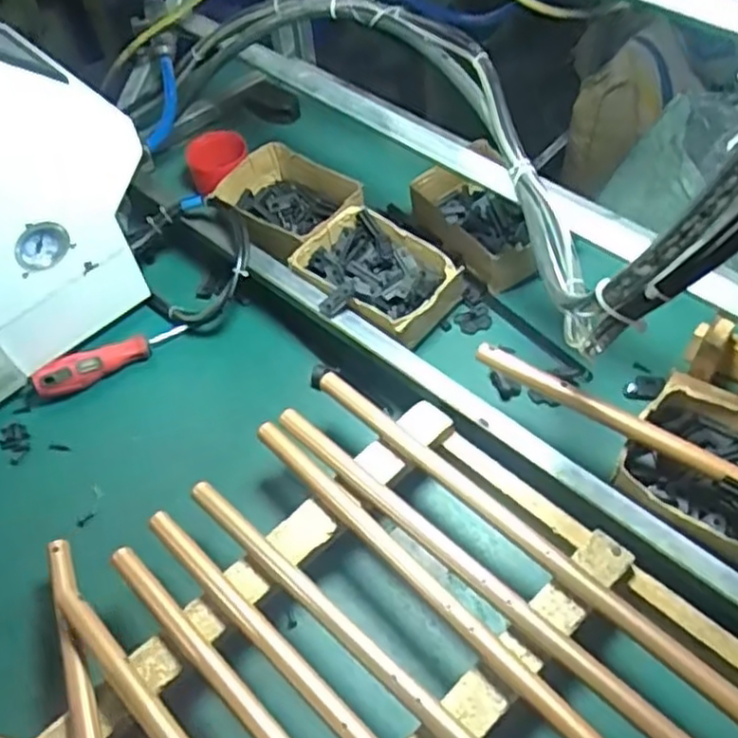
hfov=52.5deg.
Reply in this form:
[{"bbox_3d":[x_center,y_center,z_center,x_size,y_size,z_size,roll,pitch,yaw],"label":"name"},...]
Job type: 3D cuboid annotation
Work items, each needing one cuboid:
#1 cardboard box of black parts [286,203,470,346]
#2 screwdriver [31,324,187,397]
[{"bbox_3d":[0.005,-0.079,0.700,0.144,0.054,0.120,28,61,22],"label":"cardboard box of black parts"},{"bbox_3d":[-0.240,-0.009,0.691,0.139,0.025,0.034,-22,56,-10],"label":"screwdriver"}]

